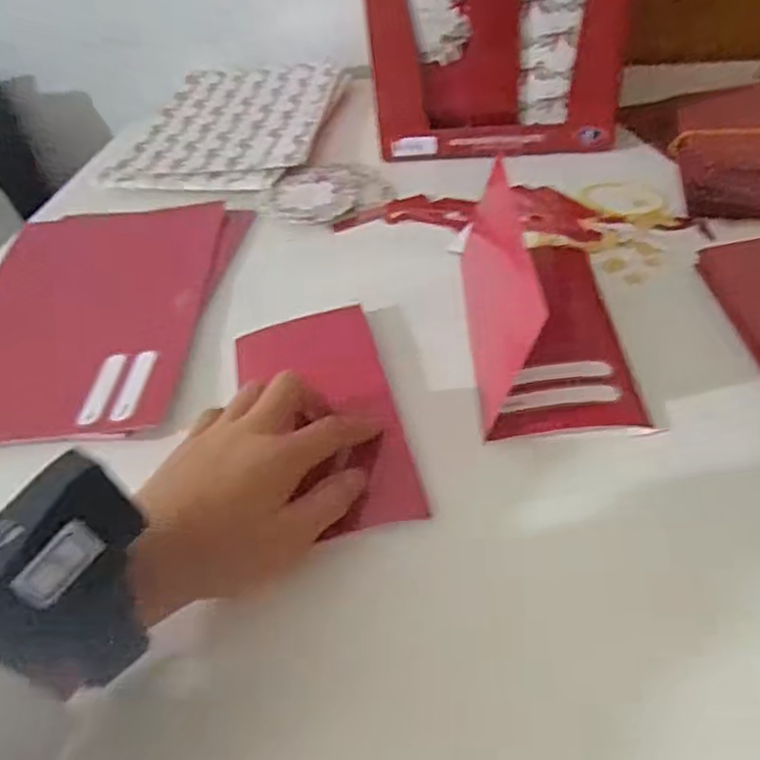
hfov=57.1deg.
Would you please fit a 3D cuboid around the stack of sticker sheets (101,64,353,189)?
[{"bbox_3d":[-0.140,-0.260,0.696,0.179,0.009,0.278,1,40,10],"label":"stack of sticker sheets"}]

